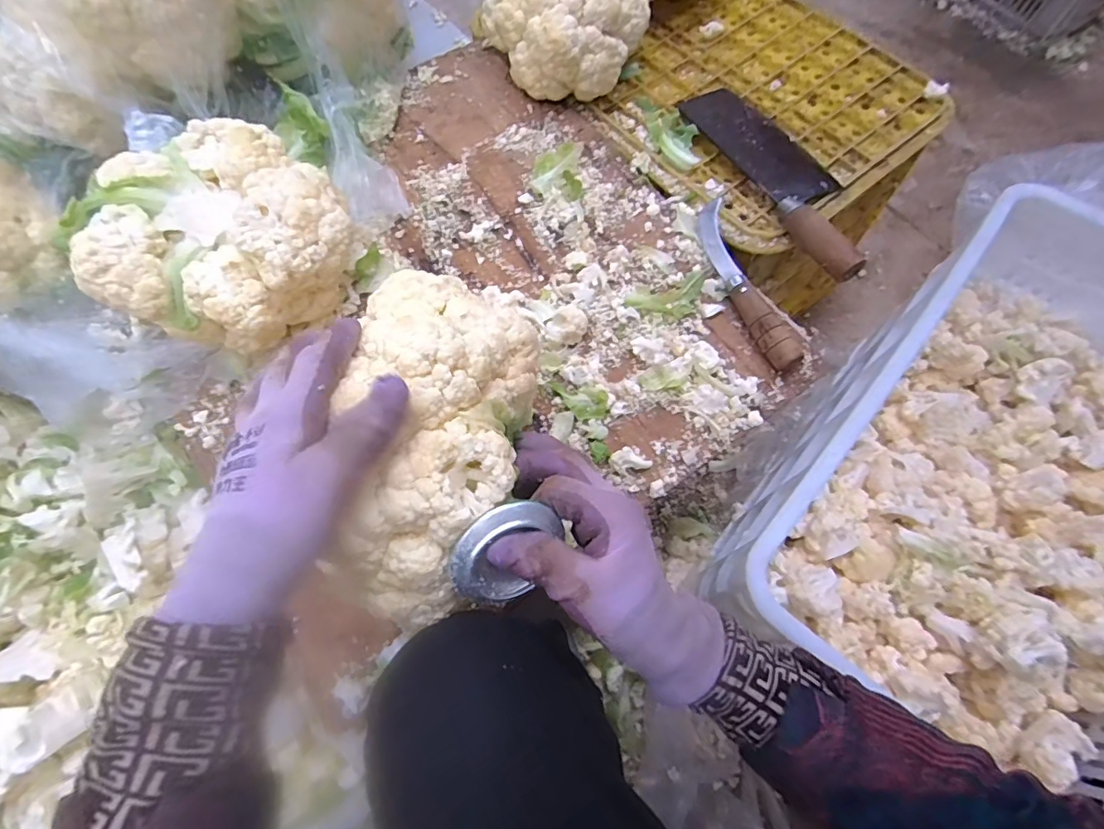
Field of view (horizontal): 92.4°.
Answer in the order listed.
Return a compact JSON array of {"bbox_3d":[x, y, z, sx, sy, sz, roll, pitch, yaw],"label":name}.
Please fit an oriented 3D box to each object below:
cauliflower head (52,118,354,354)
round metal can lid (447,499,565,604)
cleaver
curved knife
[{"bbox_3d":[-0.246,-0.126,0.413,0.183,0.099,0.158,-41,73,-15],"label":"cauliflower head"},{"bbox_3d":[-0.026,0.071,0.276,0.057,0.053,0.010,-61,35,8],"label":"round metal can lid"},{"bbox_3d":[0.232,-0.246,0.527,0.093,0.036,0.274,-24,70,-9],"label":"cleaver"},{"bbox_3d":[0.173,-0.123,0.484,0.032,0.028,0.186,-13,68,-5],"label":"curved knife"}]

